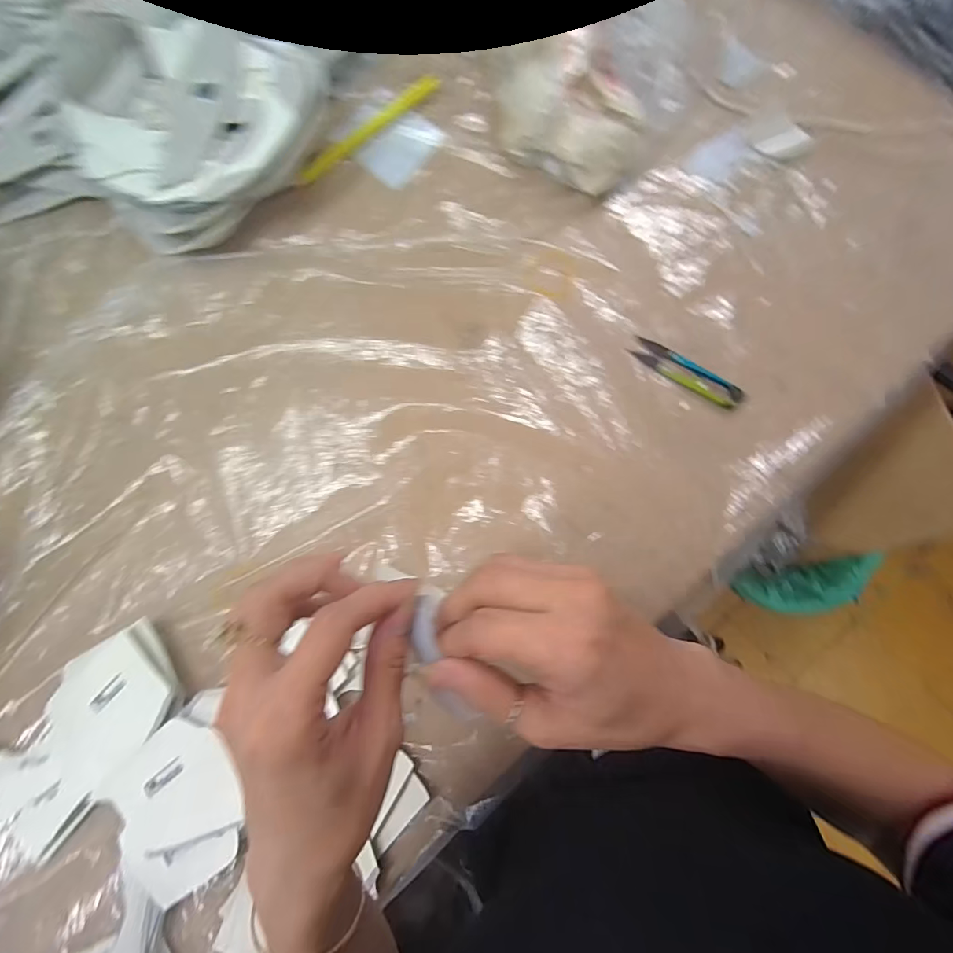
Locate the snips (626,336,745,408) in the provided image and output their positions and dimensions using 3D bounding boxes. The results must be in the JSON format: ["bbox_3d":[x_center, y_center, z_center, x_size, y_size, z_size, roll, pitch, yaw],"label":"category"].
[{"bbox_3d":[0.172,-0.086,0.365,0.093,0.008,0.020,34,88,6],"label":"snips"}]

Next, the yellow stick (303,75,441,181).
[{"bbox_3d":[-0.099,-0.324,0.413,0.150,0.004,0.018,-36,83,1],"label":"yellow stick"}]

